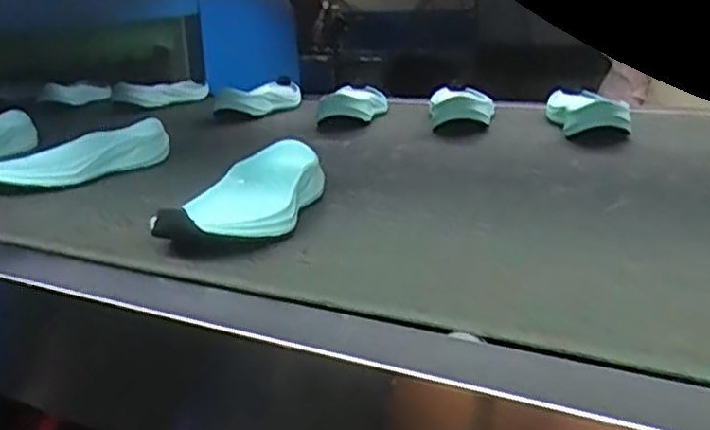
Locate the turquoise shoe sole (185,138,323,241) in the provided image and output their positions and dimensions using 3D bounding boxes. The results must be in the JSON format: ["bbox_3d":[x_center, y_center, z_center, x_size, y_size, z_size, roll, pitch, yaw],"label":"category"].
[{"bbox_3d":[-0.072,-0.015,0.555,0.080,0.043,0.188,-6,15,6],"label":"turquoise shoe sole"}]

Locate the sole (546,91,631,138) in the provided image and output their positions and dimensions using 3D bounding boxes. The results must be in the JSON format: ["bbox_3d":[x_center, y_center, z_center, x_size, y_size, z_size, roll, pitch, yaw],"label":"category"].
[{"bbox_3d":[0.280,-0.128,0.881,0.085,0.046,0.183,-4,15,11],"label":"sole"}]

